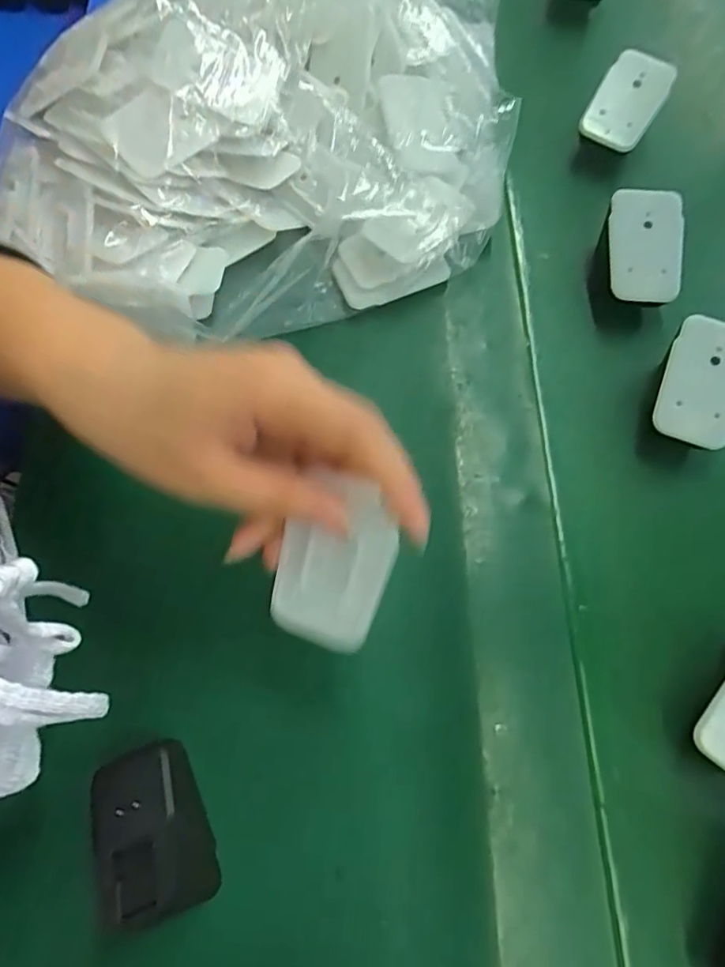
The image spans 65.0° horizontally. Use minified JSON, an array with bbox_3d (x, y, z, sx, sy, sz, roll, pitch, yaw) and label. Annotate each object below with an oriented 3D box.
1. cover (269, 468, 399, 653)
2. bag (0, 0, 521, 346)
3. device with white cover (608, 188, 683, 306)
[{"bbox_3d":[-0.011,0.033,0.225,0.043,0.079,0.006,17,29,-3],"label":"cover"},{"bbox_3d":[-0.069,-0.209,0.353,0.308,0.098,0.233,-4,70,-1],"label":"bag"},{"bbox_3d":[0.165,-0.138,0.331,0.041,0.009,0.063,1,95,3],"label":"device with white cover"}]

